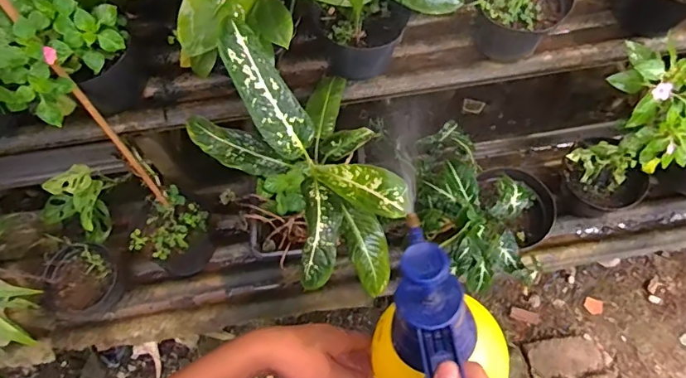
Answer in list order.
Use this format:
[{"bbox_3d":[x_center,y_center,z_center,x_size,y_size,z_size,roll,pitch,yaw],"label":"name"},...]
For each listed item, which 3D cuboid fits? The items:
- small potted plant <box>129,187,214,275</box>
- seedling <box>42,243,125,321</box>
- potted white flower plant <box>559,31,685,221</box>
[{"bbox_3d":[-0.372,0.102,1.102,0.146,0.142,0.155,23,71,10],"label":"small potted plant"},{"bbox_3d":[-0.561,0.208,1.080,0.144,0.094,0.154,0,69,1],"label":"seedling"},{"bbox_3d":[0.560,-0.101,1.008,0.190,0.367,0.216,-6,69,-1],"label":"potted white flower plant"}]

